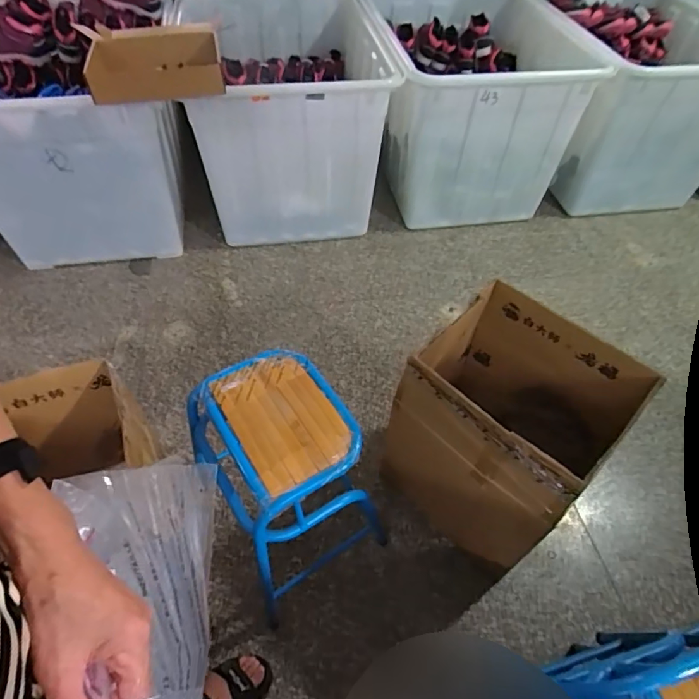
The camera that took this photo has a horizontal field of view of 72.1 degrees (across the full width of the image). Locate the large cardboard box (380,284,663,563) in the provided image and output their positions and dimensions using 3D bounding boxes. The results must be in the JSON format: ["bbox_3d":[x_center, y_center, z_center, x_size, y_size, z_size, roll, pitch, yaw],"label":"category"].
[{"bbox_3d":[0.346,0.201,1.141,0.422,0.502,0.354,36,58,24],"label":"large cardboard box"}]

